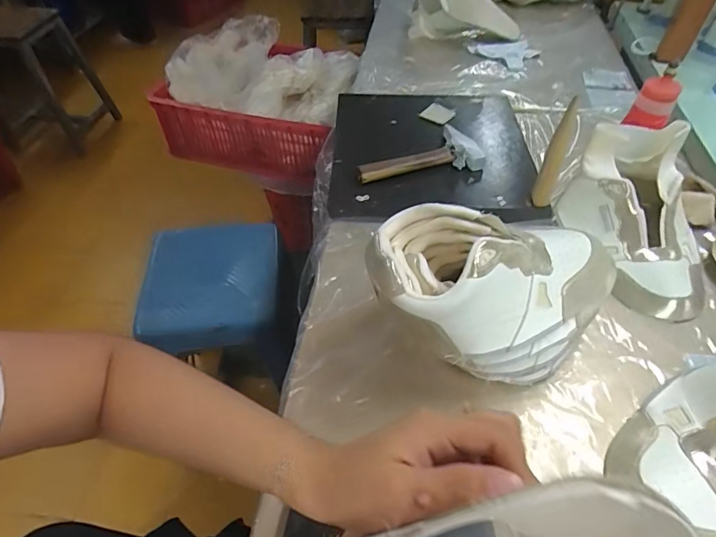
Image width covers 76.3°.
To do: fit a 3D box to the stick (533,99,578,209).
[{"bbox_3d":[0.241,-0.135,0.564,0.024,0.152,0.020,13,51,12],"label":"stick"}]

